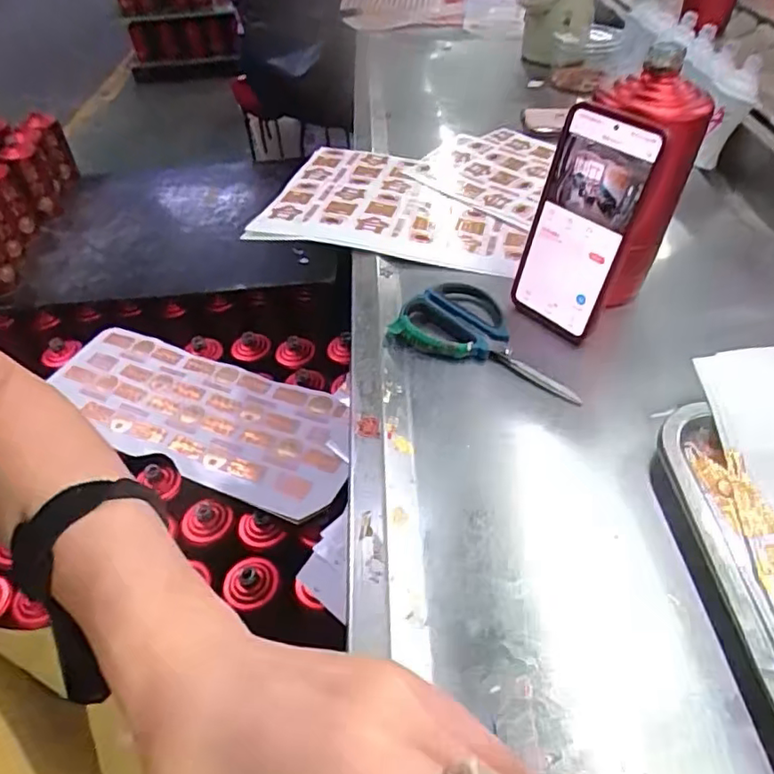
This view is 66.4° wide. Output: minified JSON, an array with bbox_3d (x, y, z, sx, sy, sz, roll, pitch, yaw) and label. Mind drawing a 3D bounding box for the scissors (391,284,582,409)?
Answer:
[{"bbox_3d":[0.088,-0.045,0.490,0.158,0.011,0.088,19,49,21],"label":"scissors"}]

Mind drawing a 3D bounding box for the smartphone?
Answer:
[{"bbox_3d":[0.147,-0.122,0.461,0.012,0.165,0.081,-18,47,-36],"label":"smartphone"}]

